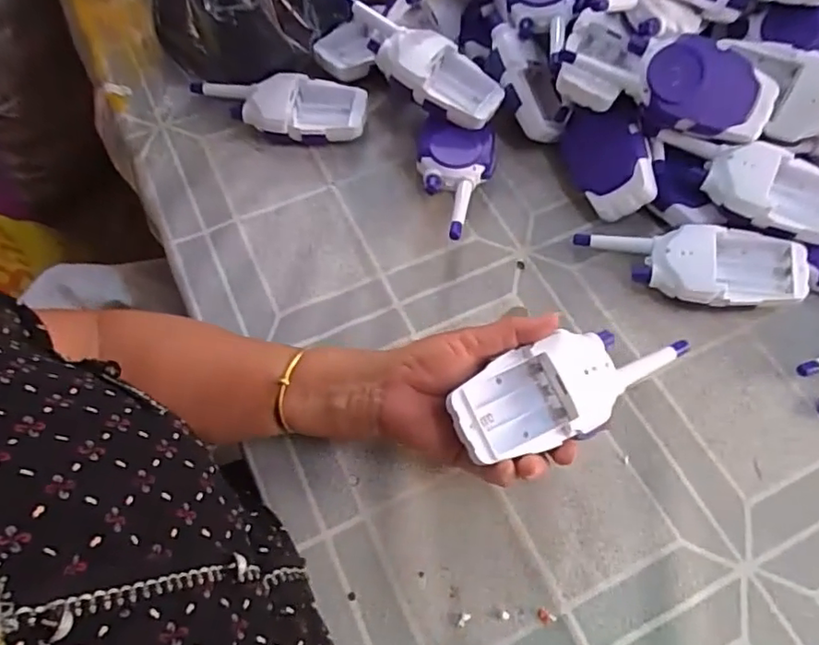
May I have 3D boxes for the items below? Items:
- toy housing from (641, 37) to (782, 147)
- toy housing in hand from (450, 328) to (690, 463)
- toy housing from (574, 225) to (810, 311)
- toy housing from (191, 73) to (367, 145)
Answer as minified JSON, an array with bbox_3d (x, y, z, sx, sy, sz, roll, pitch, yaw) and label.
[{"bbox_3d":[0.224,-0.177,0.448,0.096,0.062,0.032,11,16,0],"label":"toy housing"},{"bbox_3d":[0.102,0.038,0.362,0.157,0.026,0.057,-19,64,-13],"label":"toy housing in hand"},{"bbox_3d":[0.218,-0.045,0.461,0.163,0.032,0.063,6,62,4],"label":"toy housing"},{"bbox_3d":[-0.124,-0.200,0.553,0.167,0.040,0.060,6,62,4],"label":"toy housing"}]

